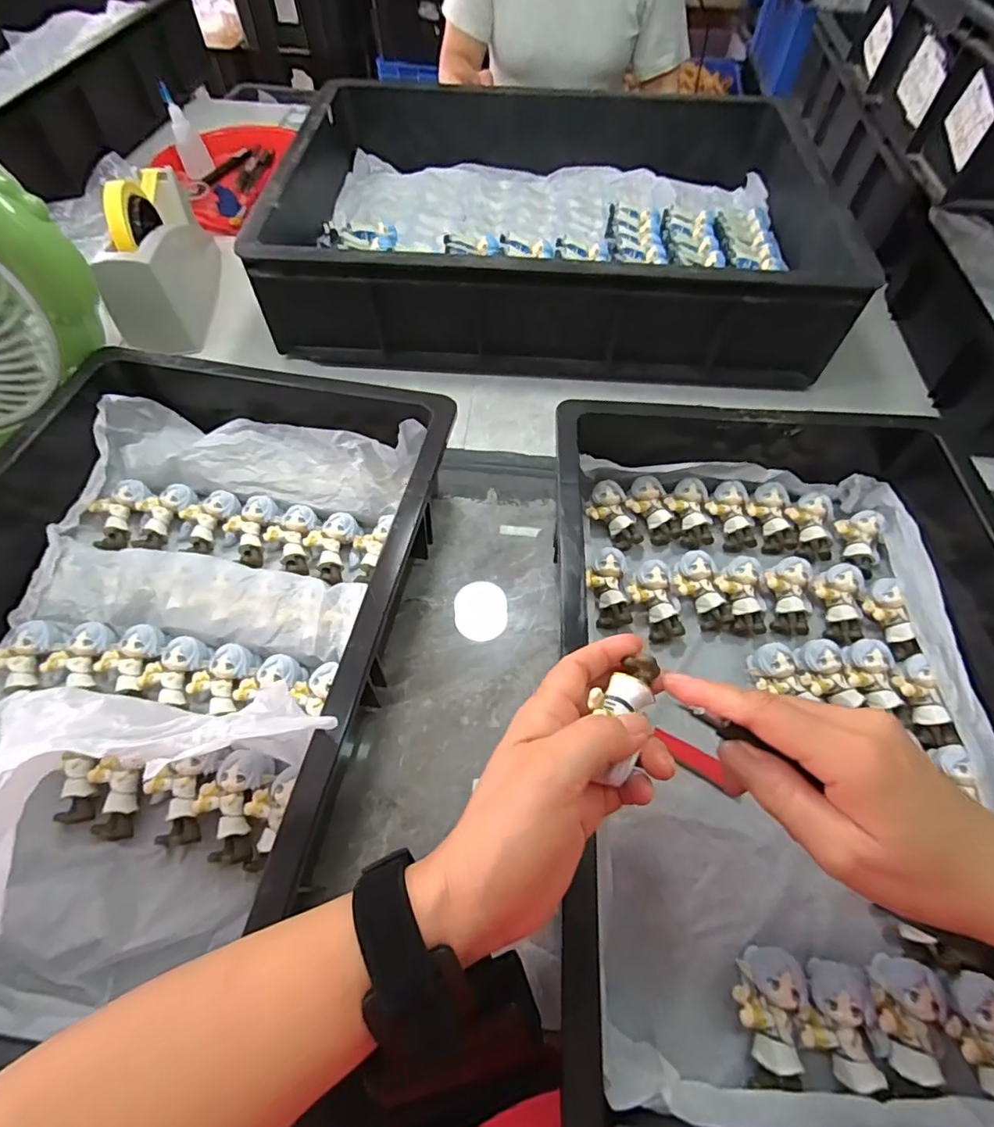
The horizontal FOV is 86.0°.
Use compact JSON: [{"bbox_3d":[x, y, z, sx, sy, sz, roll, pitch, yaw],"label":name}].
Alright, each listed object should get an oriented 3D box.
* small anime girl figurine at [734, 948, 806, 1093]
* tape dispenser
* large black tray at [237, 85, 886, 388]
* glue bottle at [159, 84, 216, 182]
[{"bbox_3d":[0.141,0.237,0.279,0.033,0.026,0.058,12,59,6],"label":"small anime girl figurine"},{"bbox_3d":[-0.362,-0.337,0.570,0.067,0.114,0.201,-5,59,-4],"label":"tape dispenser"},{"bbox_3d":[0.062,-0.395,0.625,0.569,0.131,0.397,2,58,0],"label":"large black tray"},{"bbox_3d":[-0.441,-0.609,0.756,0.039,0.107,0.027,-23,29,-14],"label":"glue bottle"}]

